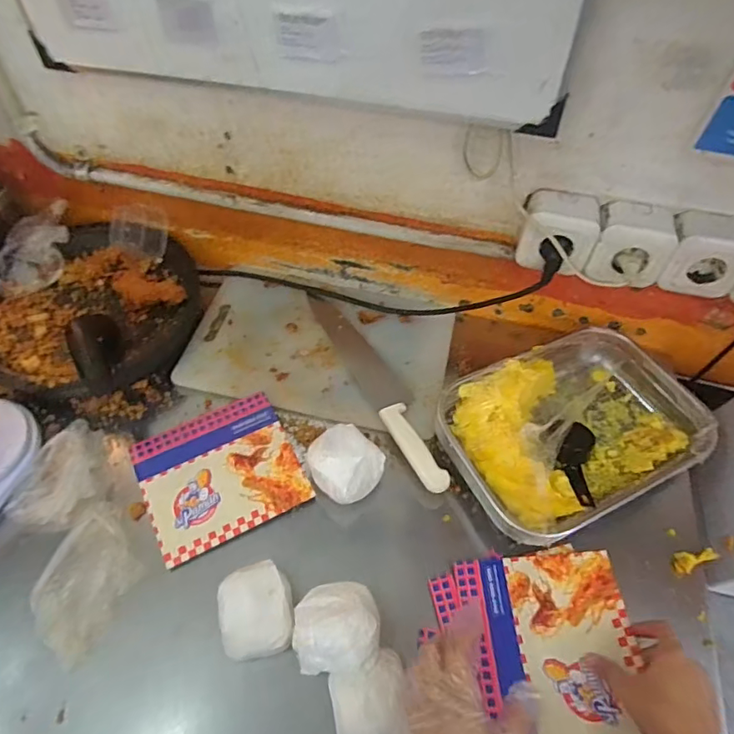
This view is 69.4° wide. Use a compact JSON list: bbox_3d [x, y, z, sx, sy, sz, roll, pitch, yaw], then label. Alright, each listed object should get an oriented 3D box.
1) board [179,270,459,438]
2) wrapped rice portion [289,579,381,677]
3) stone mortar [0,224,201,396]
[{"bbox_3d":[-0.064,-0.036,0.750,0.350,0.016,0.232,13,54,6],"label":"board"},{"bbox_3d":[-0.028,0.237,0.494,0.078,0.046,0.078,0,54,-3],"label":"wrapped rice portion"},{"bbox_3d":[-0.380,-0.087,0.705,0.261,0.085,0.254,1,54,-2],"label":"stone mortar"}]

